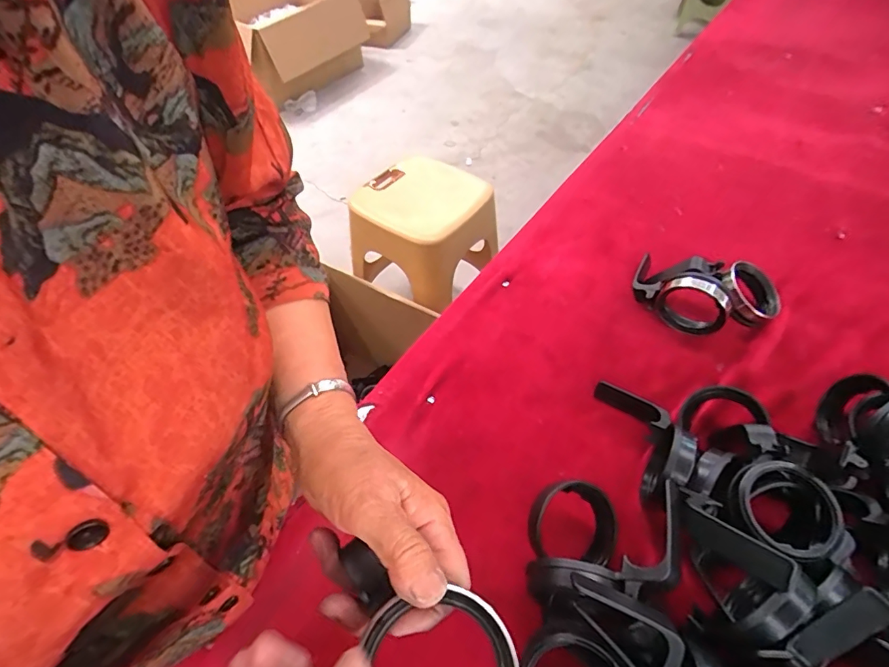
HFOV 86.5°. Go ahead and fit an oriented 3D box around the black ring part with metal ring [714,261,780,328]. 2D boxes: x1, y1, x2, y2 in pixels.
[{"bbox_3d":[0.331,-0.045,0.516,0.067,0.023,0.066,43,67,2],"label":"black ring part with metal ring"}]

